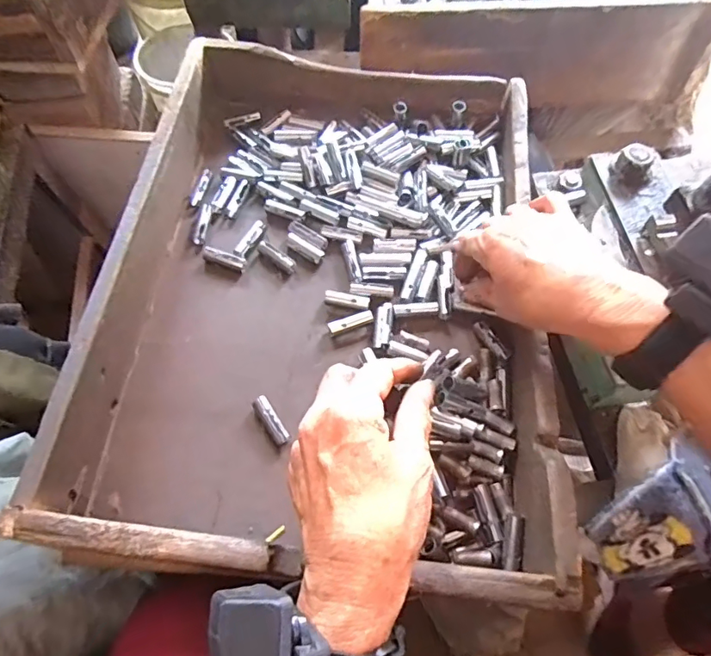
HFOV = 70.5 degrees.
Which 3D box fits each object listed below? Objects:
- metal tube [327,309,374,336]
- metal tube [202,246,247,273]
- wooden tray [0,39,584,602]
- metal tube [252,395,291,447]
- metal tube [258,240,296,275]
[{"bbox_3d":[-0.003,-0.004,0.407,0.037,0.007,0.010,-18,64,-10],"label":"metal tube"},{"bbox_3d":[-0.112,-0.060,0.429,0.040,0.011,0.012,18,63,8],"label":"metal tube"},{"bbox_3d":[-0.015,-0.050,0.404,0.309,0.082,0.444,6,62,2],"label":"wooden tray"},{"bbox_3d":[-0.063,0.069,0.377,0.013,0.011,0.039,-31,84,-16],"label":"metal tube"},{"bbox_3d":[-0.068,-0.062,0.440,0.040,0.009,0.011,37,67,17],"label":"metal tube"}]

